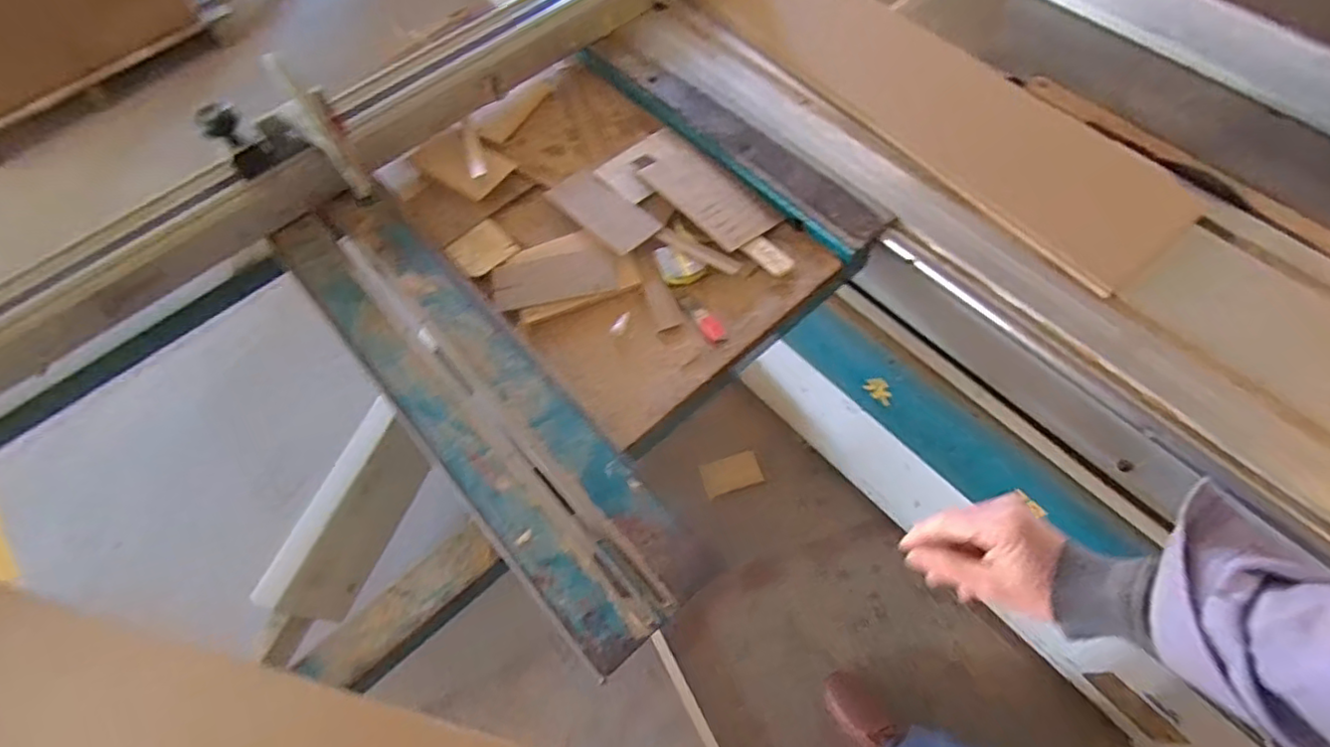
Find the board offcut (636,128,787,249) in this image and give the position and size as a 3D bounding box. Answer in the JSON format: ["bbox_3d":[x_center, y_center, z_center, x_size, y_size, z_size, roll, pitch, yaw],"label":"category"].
[{"bbox_3d":[0.045,-0.243,0.810,0.094,0.009,0.211,-41,70,-17],"label":"board offcut"}]

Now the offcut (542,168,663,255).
[{"bbox_3d":[-0.079,-0.210,0.802,0.069,0.012,0.154,-42,70,-17],"label":"offcut"}]

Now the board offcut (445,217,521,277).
[{"bbox_3d":[-0.233,-0.160,0.801,0.073,0.008,0.066,-39,69,-16],"label":"board offcut"}]

